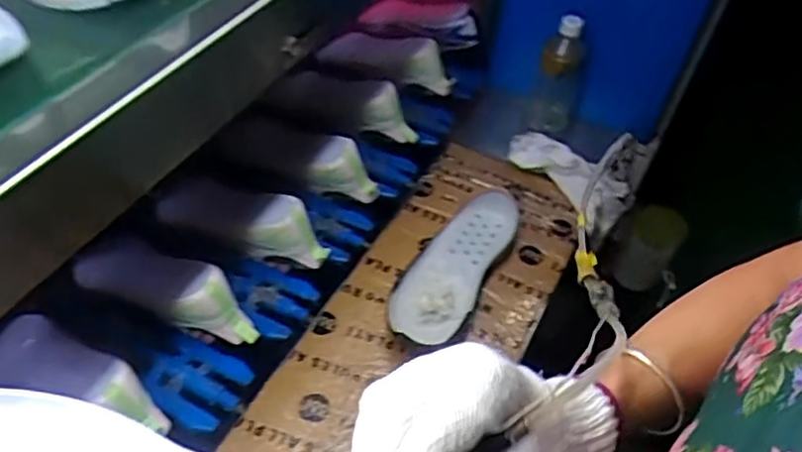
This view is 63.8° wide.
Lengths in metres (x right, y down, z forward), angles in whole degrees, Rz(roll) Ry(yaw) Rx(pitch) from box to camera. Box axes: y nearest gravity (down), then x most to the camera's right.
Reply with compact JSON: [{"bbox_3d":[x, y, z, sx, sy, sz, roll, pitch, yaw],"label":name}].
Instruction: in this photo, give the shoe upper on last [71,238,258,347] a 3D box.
[{"bbox_3d":[-0.258,0.073,0.737,0.210,0.089,0.072,15,51,9],"label":"shoe upper on last"}]

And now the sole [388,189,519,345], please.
[{"bbox_3d":[0.065,0.046,0.770,0.084,0.035,0.249,25,53,17],"label":"sole"}]

